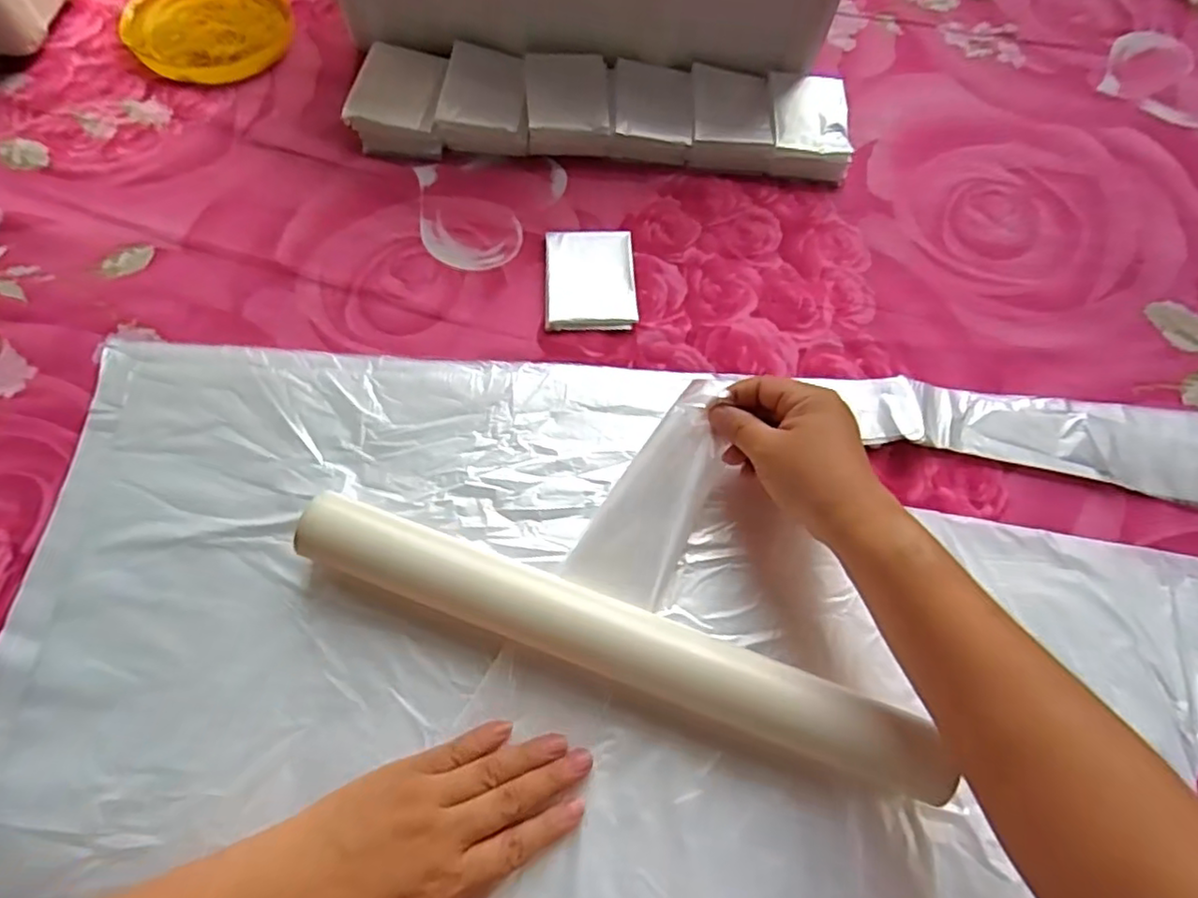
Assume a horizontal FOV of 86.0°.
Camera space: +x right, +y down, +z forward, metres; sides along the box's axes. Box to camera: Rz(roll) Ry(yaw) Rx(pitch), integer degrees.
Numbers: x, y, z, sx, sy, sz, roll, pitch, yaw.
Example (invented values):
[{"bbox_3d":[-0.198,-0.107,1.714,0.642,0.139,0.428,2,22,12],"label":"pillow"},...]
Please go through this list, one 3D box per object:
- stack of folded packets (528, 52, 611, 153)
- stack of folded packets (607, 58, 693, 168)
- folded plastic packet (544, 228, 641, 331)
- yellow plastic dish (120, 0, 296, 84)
[{"bbox_3d":[-0.025,-0.278,0.521,0.065,0.026,0.089,-1,67,-4],"label":"stack of folded packets"},{"bbox_3d":[0.043,-0.273,0.523,0.062,0.023,0.085,5,67,-1],"label":"stack of folded packets"},{"bbox_3d":[-0.006,-0.123,0.471,0.065,0.011,0.086,0,67,-3],"label":"folded plastic packet"},{"bbox_3d":[-0.336,-0.372,0.556,0.133,0.018,0.136,1,67,-3],"label":"yellow plastic dish"}]

